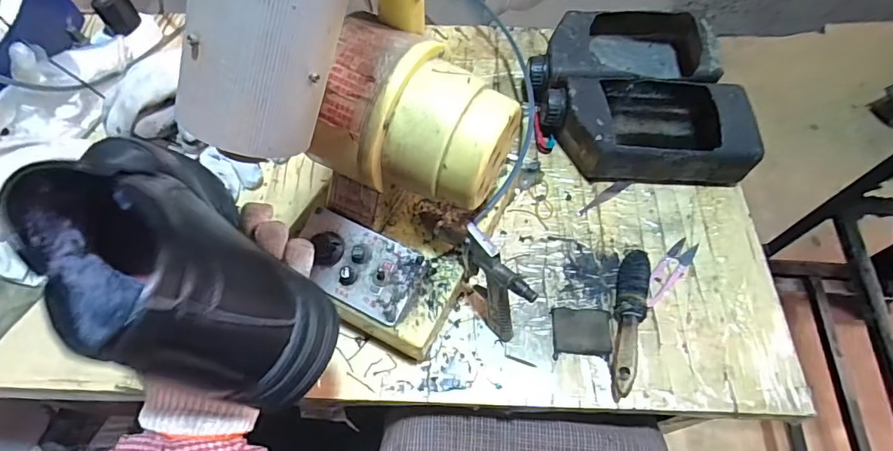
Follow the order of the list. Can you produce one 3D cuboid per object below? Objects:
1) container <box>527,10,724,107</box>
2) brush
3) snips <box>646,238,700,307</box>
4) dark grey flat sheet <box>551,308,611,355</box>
[{"bbox_3d":[0.219,-0.209,0.596,0.234,0.063,0.133,-1,63,-1],"label":"container"},{"bbox_3d":[0.176,0.092,0.460,0.024,0.027,0.145,16,64,8],"label":"brush"},{"bbox_3d":[0.233,0.047,0.496,0.024,0.005,0.094,40,69,18],"label":"snips"},{"bbox_3d":[0.133,0.103,0.462,0.056,0.008,0.044,2,63,0],"label":"dark grey flat sheet"}]

